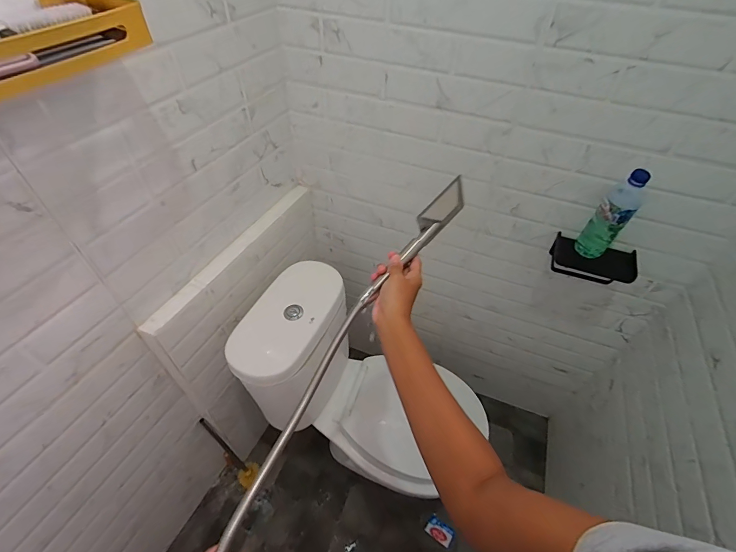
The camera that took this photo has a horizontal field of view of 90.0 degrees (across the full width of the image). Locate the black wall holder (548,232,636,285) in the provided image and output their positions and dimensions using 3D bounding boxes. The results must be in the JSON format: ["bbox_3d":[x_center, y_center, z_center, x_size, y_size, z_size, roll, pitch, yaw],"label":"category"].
[{"bbox_3d":[0.554,-0.033,0.910,0.182,0.068,0.090,15,49,11],"label":"black wall holder"}]

